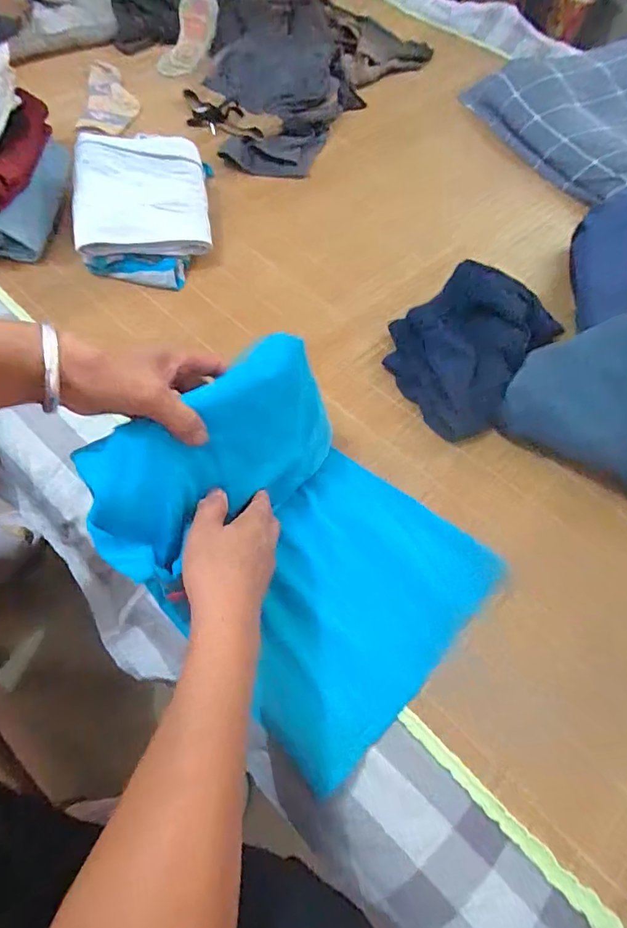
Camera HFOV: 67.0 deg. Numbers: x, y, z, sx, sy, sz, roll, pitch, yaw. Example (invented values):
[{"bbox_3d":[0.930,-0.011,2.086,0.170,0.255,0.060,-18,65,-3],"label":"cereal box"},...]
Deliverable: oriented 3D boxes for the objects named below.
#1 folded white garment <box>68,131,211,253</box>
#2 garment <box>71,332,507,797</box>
[{"bbox_3d":[-0.253,-0.399,0.696,0.183,0.061,0.226,-7,60,-9],"label":"folded white garment"},{"bbox_3d":[-0.002,0.066,0.398,0.280,0.163,0.242,41,67,19],"label":"garment"}]

